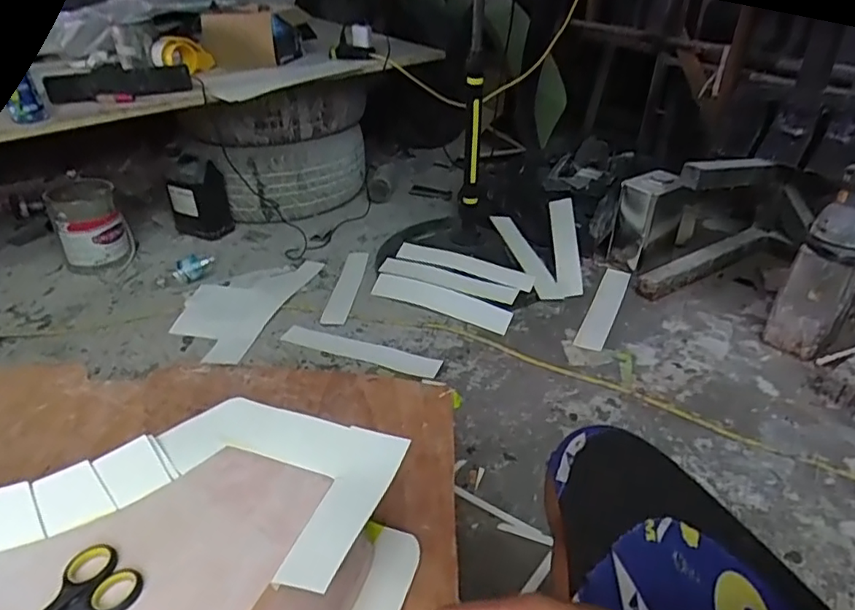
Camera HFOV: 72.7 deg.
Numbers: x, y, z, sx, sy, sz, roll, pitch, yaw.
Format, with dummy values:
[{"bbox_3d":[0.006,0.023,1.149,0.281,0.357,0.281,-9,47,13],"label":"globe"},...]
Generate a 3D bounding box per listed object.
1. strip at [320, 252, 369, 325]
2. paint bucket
[{"bbox_3d":[-0.204,-0.056,1.493,0.064,0.011,0.361,3,33,4],"label":"strip"},{"bbox_3d":[-0.914,-0.217,1.584,0.173,0.213,0.160,-17,37,-24],"label":"paint bucket"}]

